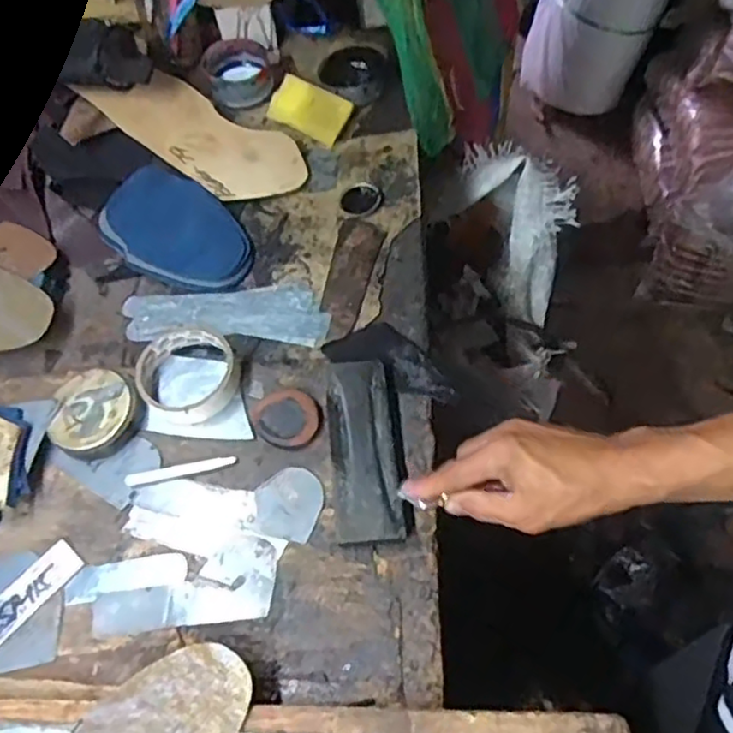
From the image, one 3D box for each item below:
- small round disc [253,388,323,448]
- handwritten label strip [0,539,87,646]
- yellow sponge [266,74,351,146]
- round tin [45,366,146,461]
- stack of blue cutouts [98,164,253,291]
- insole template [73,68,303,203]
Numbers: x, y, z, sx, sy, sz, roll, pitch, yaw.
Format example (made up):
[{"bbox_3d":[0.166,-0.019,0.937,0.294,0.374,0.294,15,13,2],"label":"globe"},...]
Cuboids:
[{"bbox_3d":[-0.066,0.042,0.559,0.057,0.011,0.049,25,65,17],"label":"small round disc"},{"bbox_3d":[-0.273,0.187,0.515,0.036,0.004,0.121,34,68,27],"label":"handwritten label strip"},{"bbox_3d":[-0.063,-0.284,0.745,0.085,0.034,0.055,25,65,17],"label":"yellow sponge"},{"bbox_3d":[-0.232,0.042,0.577,0.072,0.025,0.073,-2,60,3],"label":"round tin"},{"bbox_3d":[-0.188,-0.135,0.677,0.153,0.037,0.100,22,64,16],"label":"stack of blue cutouts"},{"bbox_3d":[-0.178,-0.244,0.710,0.232,0.014,0.102,26,64,-2],"label":"insole template"}]

